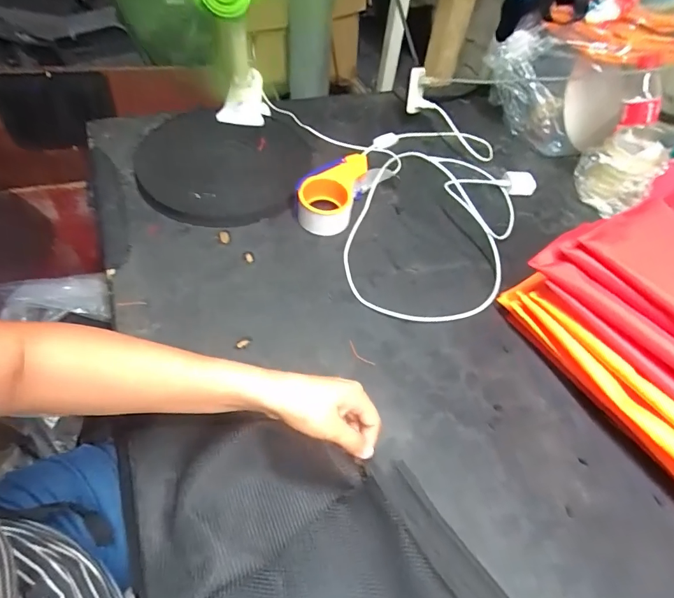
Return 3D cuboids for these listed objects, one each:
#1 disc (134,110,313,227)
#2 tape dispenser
[{"bbox_3d":[-0.185,-0.230,0.682,0.278,0.039,0.277,-4,51,-10],"label":"disc"},{"bbox_3d":[-0.009,-0.169,0.638,0.082,0.060,0.142,17,51,7],"label":"tape dispenser"}]

